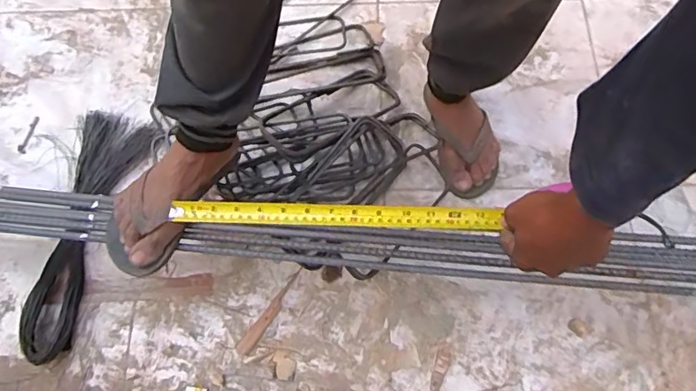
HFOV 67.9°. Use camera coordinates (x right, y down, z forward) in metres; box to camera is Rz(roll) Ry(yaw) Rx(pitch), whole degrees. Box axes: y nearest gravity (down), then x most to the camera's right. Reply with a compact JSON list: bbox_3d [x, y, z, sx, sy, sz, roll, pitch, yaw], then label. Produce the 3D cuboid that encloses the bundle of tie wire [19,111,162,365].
[{"bbox_3d":[-0.423,0.050,0.847,0.132,0.050,0.429,2,69,2],"label":"bundle of tie wire"}]

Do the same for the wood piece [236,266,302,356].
[{"bbox_3d":[-0.119,0.181,0.811,0.022,0.004,0.155,33,73,13],"label":"wood piece"}]

